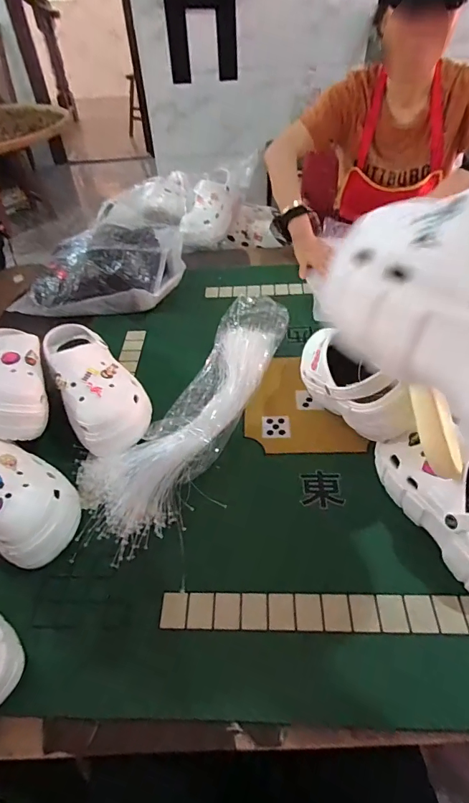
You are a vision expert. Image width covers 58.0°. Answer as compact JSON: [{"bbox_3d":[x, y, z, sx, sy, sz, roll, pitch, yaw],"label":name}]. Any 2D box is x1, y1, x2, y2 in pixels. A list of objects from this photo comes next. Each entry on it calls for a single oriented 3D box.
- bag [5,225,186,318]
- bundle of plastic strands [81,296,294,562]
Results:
[{"bbox_3d":[-0.292,-0.307,0.938,0.332,0.103,0.274,1,47,4],"label":"bag"},{"bbox_3d":[-0.059,-0.003,0.692,0.164,0.052,0.529,22,52,21],"label":"bundle of plastic strands"}]

